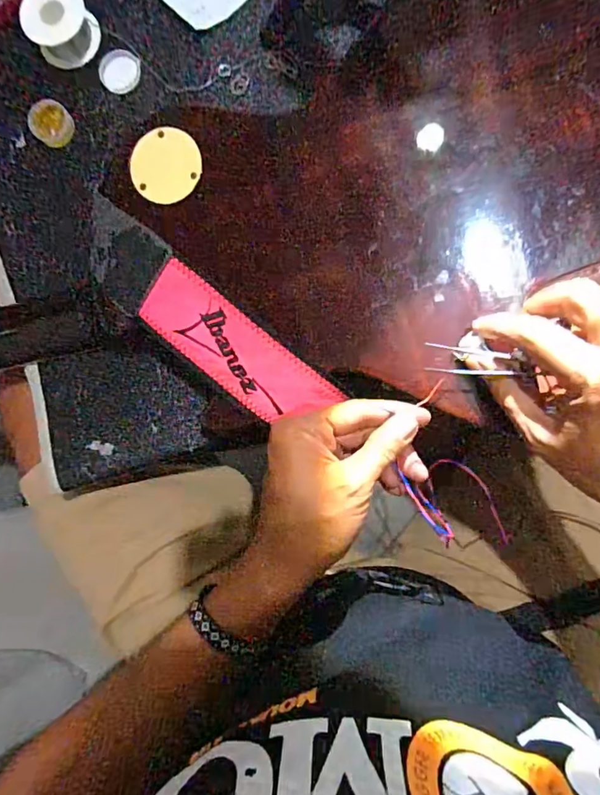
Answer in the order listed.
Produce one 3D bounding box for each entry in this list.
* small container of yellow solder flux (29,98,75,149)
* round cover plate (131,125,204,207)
[{"bbox_3d":[-0.207,-0.228,0.410,0.033,0.010,0.036,-45,85,3],"label":"small container of yellow solder flux"},{"bbox_3d":[-0.094,-0.163,0.347,0.050,0.004,0.050,0,89,5],"label":"round cover plate"}]

